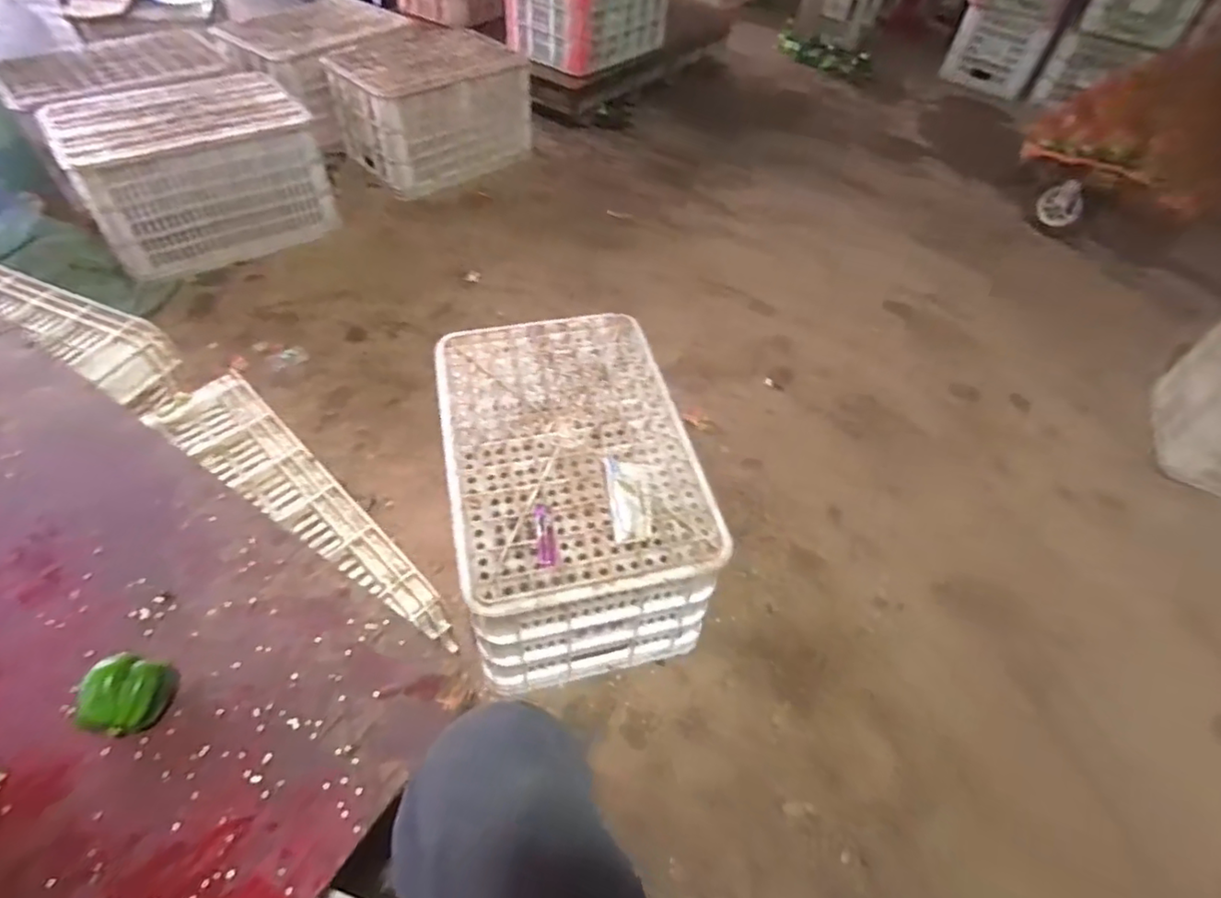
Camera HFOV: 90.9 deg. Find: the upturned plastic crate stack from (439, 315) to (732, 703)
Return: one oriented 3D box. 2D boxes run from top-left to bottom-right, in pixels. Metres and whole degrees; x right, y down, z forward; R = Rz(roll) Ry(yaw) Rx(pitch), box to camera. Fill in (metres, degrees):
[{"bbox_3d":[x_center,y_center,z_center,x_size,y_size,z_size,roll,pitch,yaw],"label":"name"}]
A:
[{"bbox_3d":[-0.071,0.063,0.960,0.326,0.298,0.512,-10,55,-12],"label":"upturned plastic crate stack"}]

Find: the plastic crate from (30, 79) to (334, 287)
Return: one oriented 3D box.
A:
[{"bbox_3d":[-0.993,-0.686,1.491,0.506,0.277,0.352,-22,56,-22],"label":"plastic crate"}]

